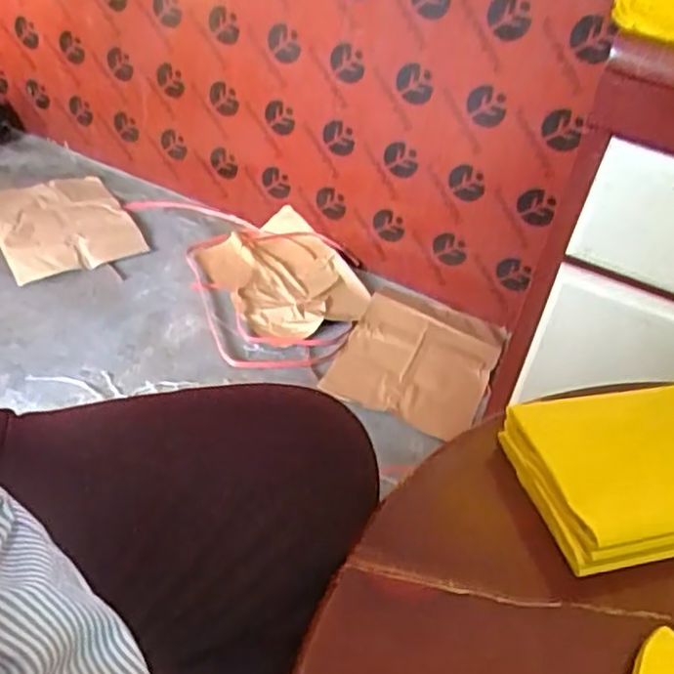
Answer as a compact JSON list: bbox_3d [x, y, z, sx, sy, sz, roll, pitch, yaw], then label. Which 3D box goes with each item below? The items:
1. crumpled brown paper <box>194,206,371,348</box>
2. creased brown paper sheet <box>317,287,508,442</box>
[{"bbox_3d":[-0.106,-0.137,1.429,0.262,0.071,0.351,-26,50,-33],"label":"crumpled brown paper"},{"bbox_3d":[0.151,0.036,1.332,0.267,0.046,0.317,21,51,12],"label":"creased brown paper sheet"}]

